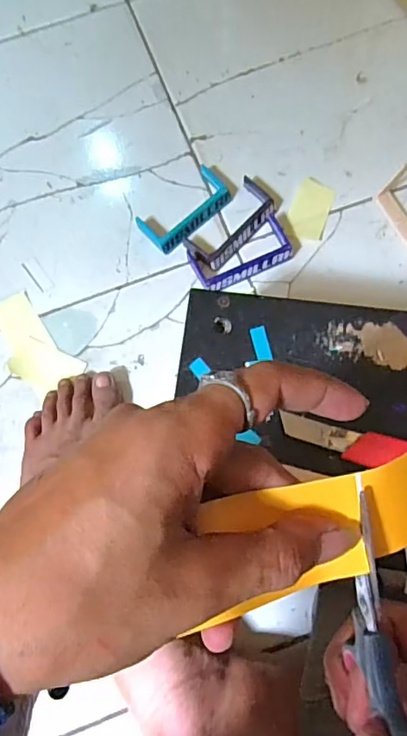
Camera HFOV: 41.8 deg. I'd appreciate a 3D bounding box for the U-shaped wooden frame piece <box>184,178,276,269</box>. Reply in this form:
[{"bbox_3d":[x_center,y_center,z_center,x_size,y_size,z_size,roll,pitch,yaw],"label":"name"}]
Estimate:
[{"bbox_3d":[0.032,-0.164,0.606,0.051,0.016,0.112,40,78,12],"label":"U-shaped wooden frame piece"}]

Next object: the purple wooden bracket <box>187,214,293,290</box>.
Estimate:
[{"bbox_3d":[0.044,-0.127,0.595,0.113,0.014,0.056,-23,75,-6],"label":"purple wooden bracket"}]

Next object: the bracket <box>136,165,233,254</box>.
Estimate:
[{"bbox_3d":[-0.020,-0.187,0.615,0.112,0.020,0.056,-42,77,-11],"label":"bracket"}]

